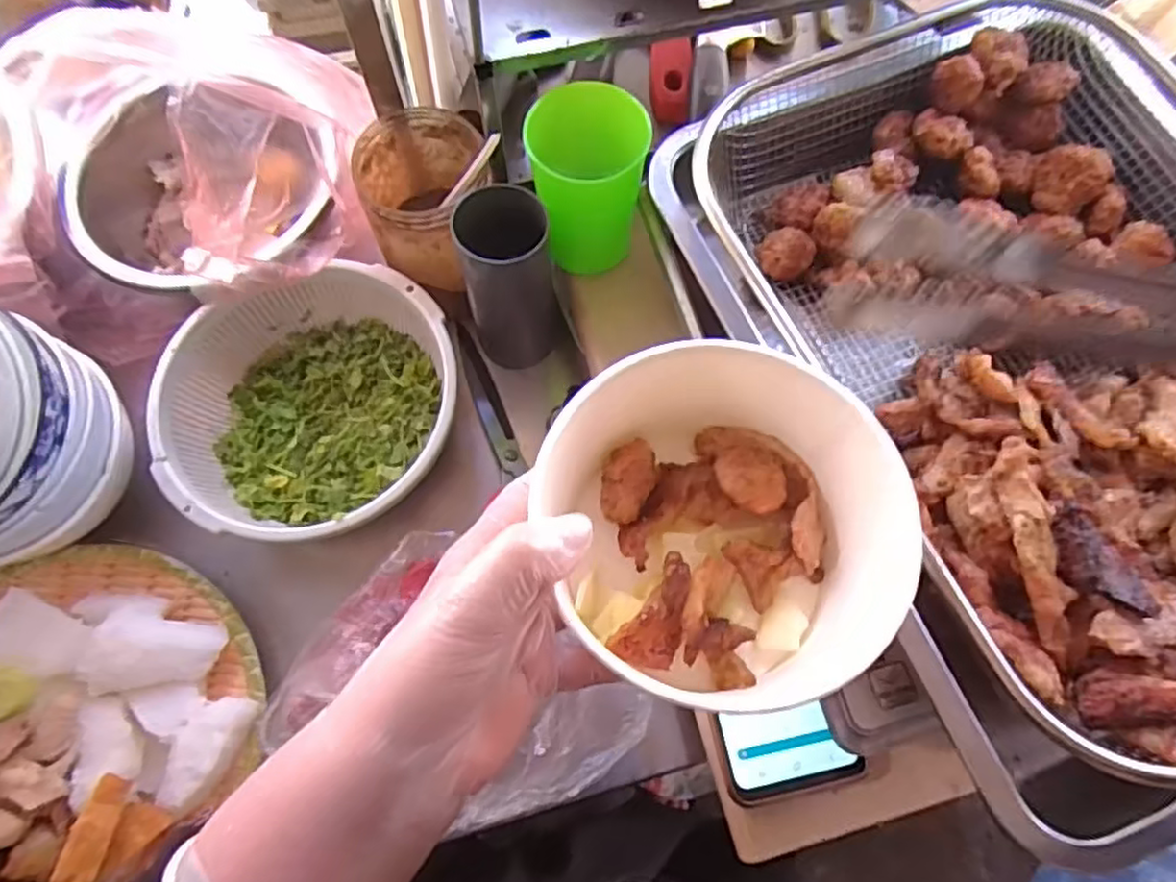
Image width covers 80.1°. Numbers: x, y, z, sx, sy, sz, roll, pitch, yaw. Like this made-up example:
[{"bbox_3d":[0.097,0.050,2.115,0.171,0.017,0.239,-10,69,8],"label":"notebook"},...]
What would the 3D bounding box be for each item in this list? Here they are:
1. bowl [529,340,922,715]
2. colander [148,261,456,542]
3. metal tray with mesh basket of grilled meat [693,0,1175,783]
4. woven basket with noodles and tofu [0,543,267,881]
[{"bbox_3d":[0.050,0.035,0.286,0.137,0.068,0.132,0,70,-1],"label":"bowl"},{"bbox_3d":[-0.184,-0.027,0.478,0.190,0.057,0.192,-3,70,-2],"label":"colander"},{"bbox_3d":[0.235,-0.058,0.362,0.284,0.063,0.390,-22,72,-8],"label":"metal tray with mesh basket of grilled meat"},{"bbox_3d":[-0.326,0.173,0.408,0.236,0.052,0.225,-37,75,-13],"label":"woven basket with noodles and tofu"}]

